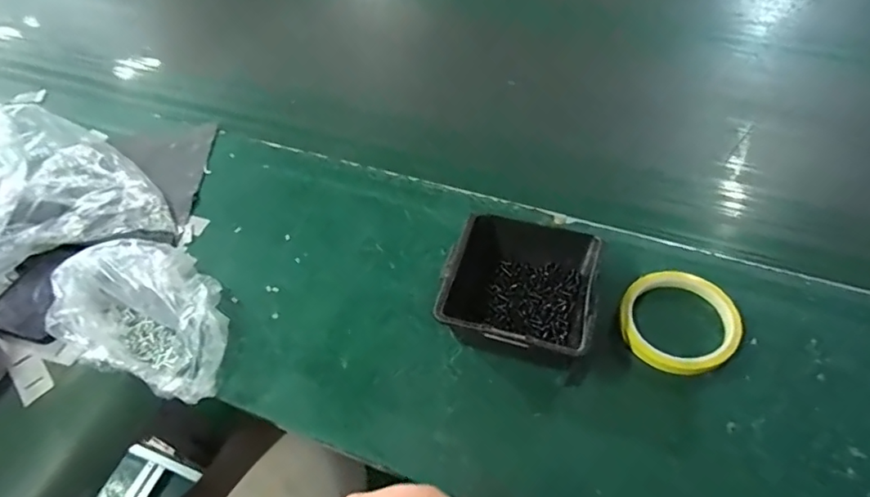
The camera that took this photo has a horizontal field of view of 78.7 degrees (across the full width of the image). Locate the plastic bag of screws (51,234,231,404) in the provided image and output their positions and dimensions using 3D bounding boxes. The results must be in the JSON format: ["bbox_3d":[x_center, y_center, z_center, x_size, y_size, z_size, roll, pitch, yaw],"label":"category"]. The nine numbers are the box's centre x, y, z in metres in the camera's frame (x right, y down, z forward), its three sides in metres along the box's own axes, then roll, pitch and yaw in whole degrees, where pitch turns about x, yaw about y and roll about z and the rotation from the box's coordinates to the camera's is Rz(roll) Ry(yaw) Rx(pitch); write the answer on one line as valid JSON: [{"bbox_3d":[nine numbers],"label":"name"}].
[{"bbox_3d":[-0.244,0.060,0.454,0.148,0.064,0.118,35,62,27],"label":"plastic bag of screws"}]

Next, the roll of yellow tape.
[{"bbox_3d":[0.207,0.060,0.452,0.091,0.018,0.094,-2,52,3],"label":"roll of yellow tape"}]

